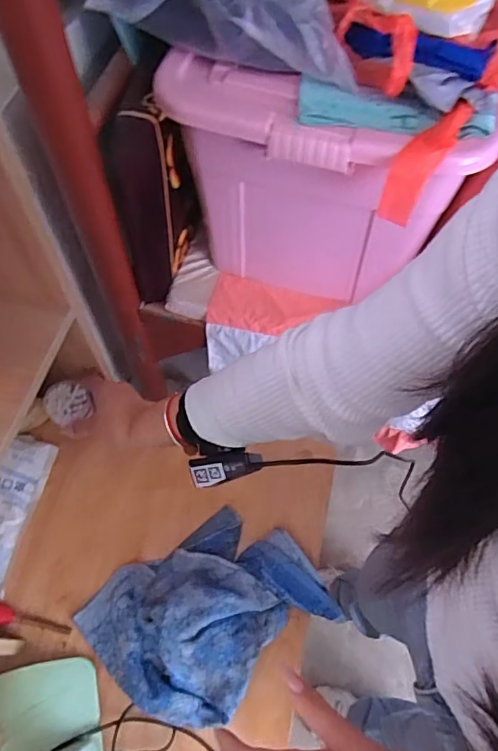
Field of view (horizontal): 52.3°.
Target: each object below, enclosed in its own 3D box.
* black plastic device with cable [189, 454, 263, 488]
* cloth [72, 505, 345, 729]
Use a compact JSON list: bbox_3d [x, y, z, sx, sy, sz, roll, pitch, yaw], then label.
[{"bbox_3d":[-0.024,0.092,0.506,0.074,0.021,0.025,-13,61,13],"label":"black plastic device with cable"},{"bbox_3d":[-0.047,0.266,0.578,0.247,0.063,0.185,-33,67,-17],"label":"cloth"}]

